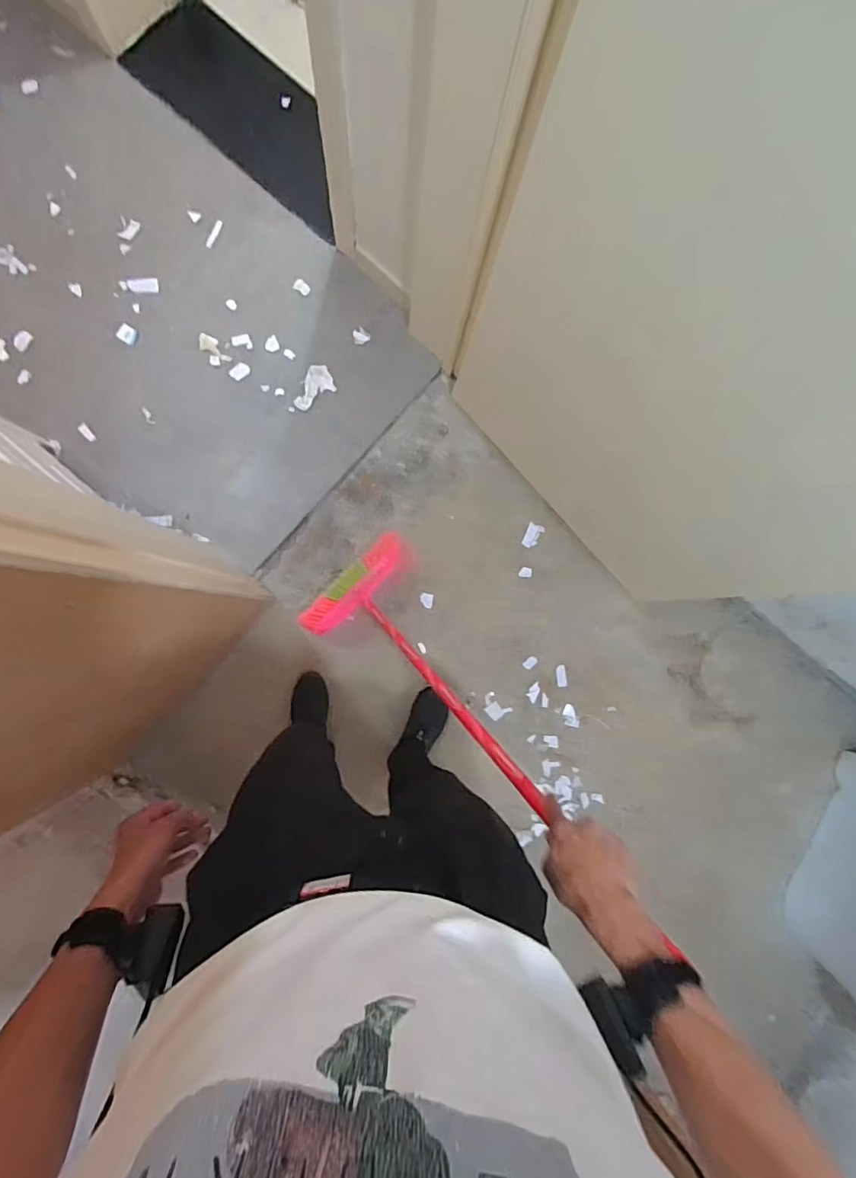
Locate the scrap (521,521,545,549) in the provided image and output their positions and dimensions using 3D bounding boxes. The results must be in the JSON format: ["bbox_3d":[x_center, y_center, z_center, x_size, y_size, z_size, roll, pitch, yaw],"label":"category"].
[{"bbox_3d":[0.296,-0.150,1.474,0.045,0.006,0.071,29,90,10],"label":"scrap"}]

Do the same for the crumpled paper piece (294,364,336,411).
[{"bbox_3d":[-0.303,-0.543,1.415,0.083,0.019,0.129,22,82,-6],"label":"crumpled paper piece"}]

